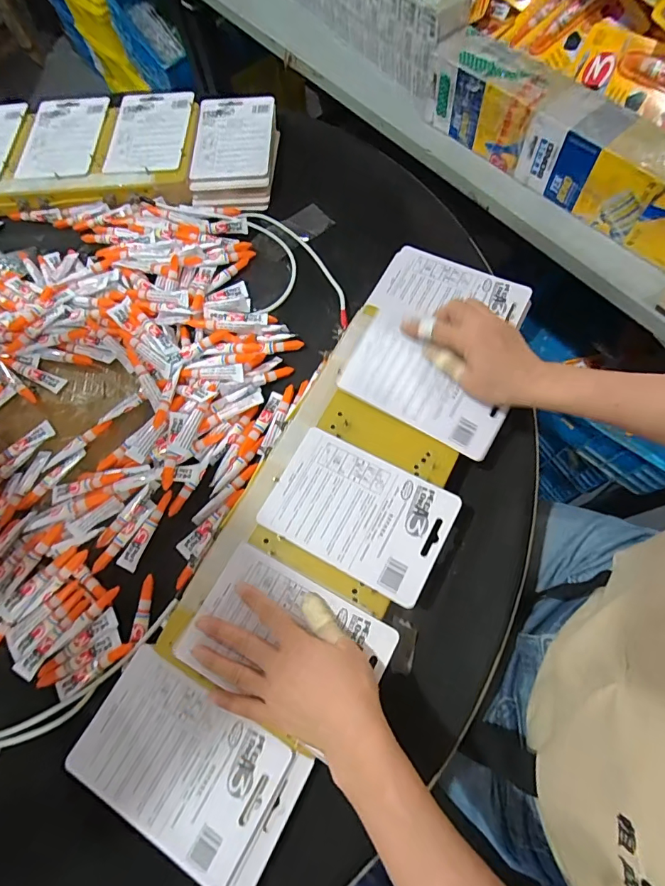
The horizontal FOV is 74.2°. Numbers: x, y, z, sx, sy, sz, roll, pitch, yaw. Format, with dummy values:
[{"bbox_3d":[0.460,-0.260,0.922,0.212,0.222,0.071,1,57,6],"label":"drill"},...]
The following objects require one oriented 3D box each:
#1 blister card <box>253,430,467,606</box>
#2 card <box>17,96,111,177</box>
[{"bbox_3d":[0.023,0.063,0.410,0.161,0.009,0.110,27,75,13],"label":"blister card"},{"bbox_3d":[-0.384,-0.441,0.630,0.104,0.006,0.159,1,69,4],"label":"card"}]

